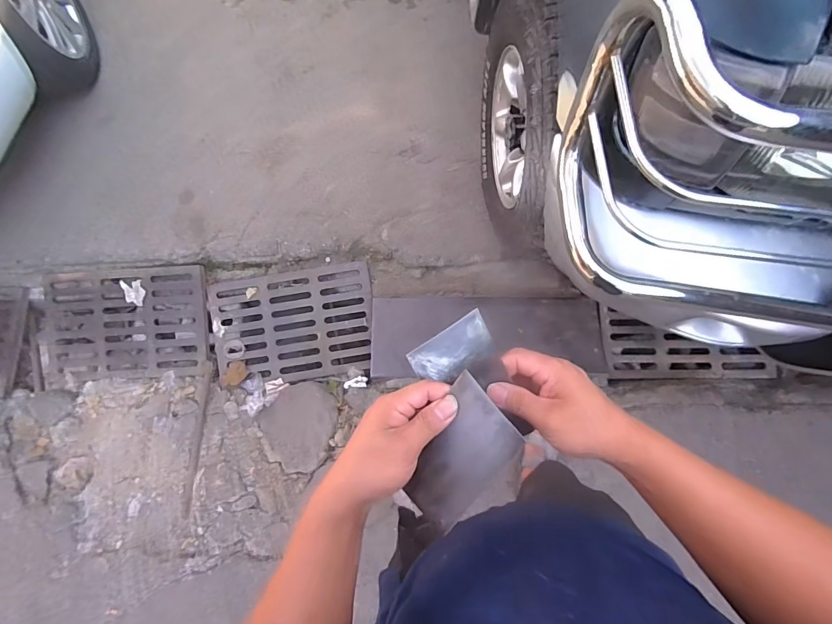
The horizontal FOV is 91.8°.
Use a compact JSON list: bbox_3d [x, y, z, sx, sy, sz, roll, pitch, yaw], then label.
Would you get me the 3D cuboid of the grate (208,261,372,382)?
[{"bbox_3d":[-0.449,0.048,1.503,0.595,0.052,0.405,-9,87,-3],"label":"grate"}]

